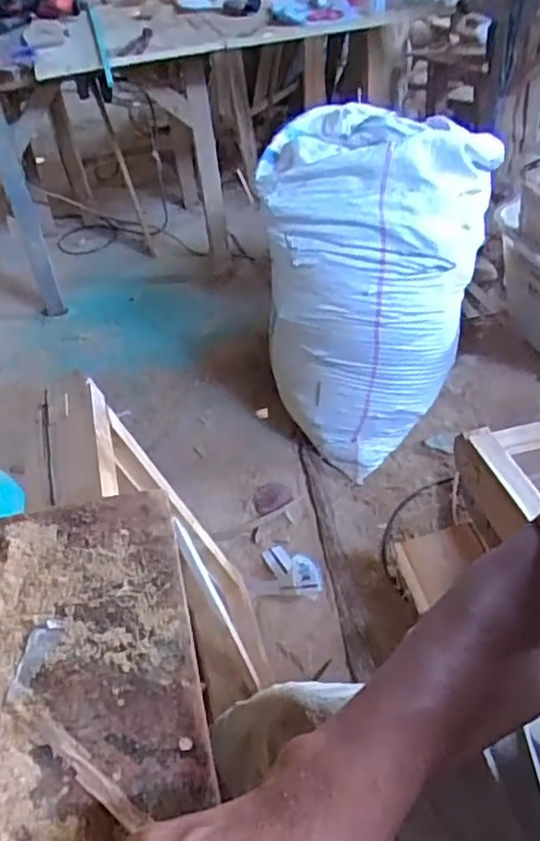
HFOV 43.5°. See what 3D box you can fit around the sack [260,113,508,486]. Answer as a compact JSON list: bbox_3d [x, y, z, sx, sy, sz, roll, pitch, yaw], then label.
[{"bbox_3d":[0.209,-0.299,1.547,0.397,0.709,0.365,-32,48,-28],"label":"sack"}]

